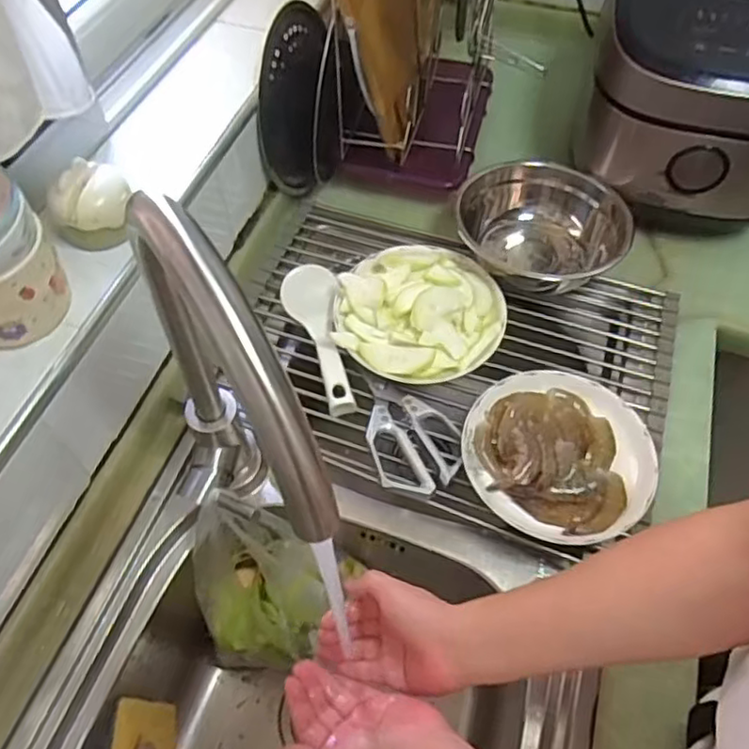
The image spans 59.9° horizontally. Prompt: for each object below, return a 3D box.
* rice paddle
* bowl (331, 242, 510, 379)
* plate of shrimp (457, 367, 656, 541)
[{"bbox_3d":[-0.057,-0.047,0.698,0.059,0.025,0.195,-11,58,-10],"label":"rice paddle"},{"bbox_3d":[0.049,-0.070,0.702,0.173,0.055,0.175,1,57,-2],"label":"bowl"},{"bbox_3d":[0.176,0.076,0.624,0.179,0.032,0.168,1,57,-2],"label":"plate of shrimp"}]

